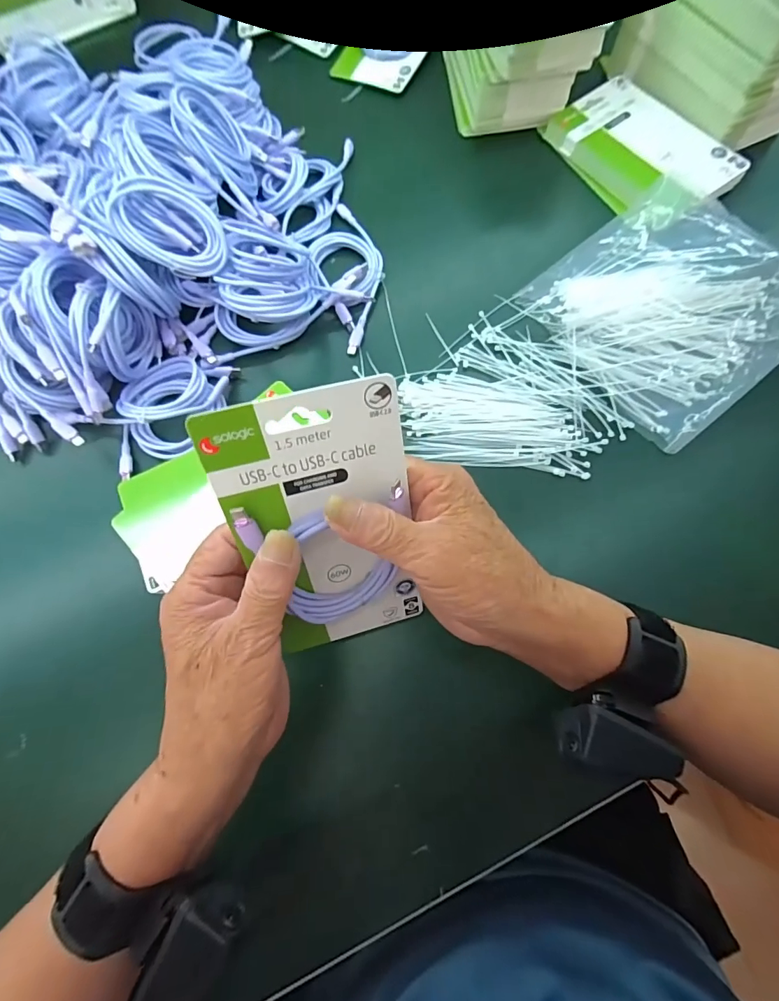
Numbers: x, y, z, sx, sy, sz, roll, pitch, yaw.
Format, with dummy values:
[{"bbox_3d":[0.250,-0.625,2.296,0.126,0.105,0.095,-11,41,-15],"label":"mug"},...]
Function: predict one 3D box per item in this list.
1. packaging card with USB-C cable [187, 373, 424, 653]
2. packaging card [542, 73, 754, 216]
[{"bbox_3d":[-0.032,0.026,0.257,0.096,0.179,0.021,-14,37,-7],"label":"packaging card with USB-C cable"},{"bbox_3d":[0.259,-0.364,0.467,0.118,0.023,0.183,-33,74,-7],"label":"packaging card"}]

